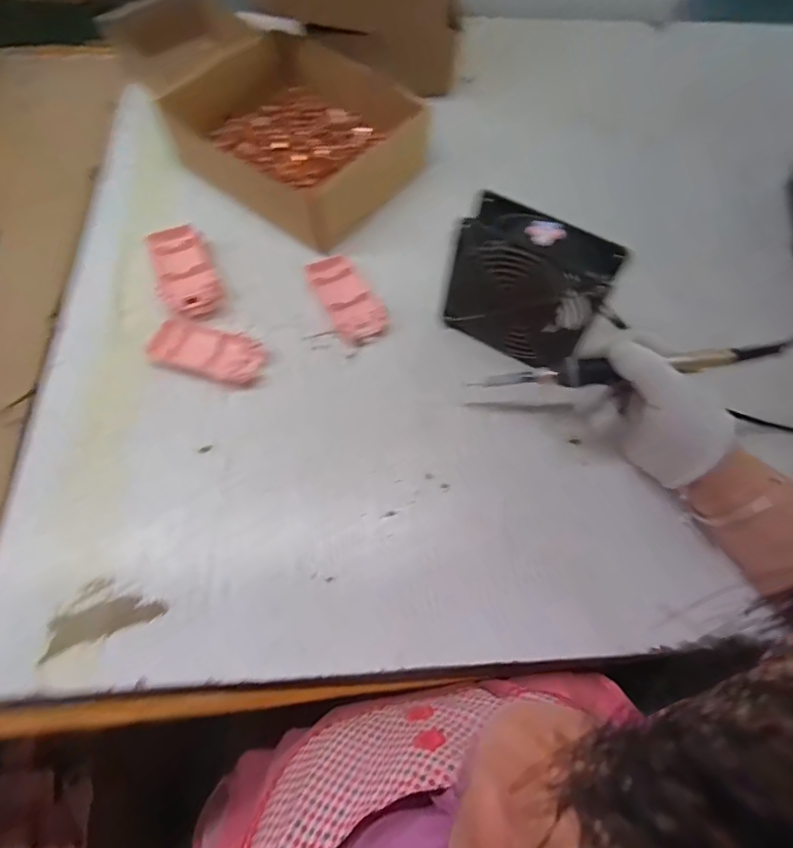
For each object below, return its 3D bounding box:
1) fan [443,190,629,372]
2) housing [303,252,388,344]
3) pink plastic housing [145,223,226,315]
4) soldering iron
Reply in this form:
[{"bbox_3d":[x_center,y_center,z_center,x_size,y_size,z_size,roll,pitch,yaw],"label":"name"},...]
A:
[{"bbox_3d":[0.102,-0.107,0.405,0.112,0.123,0.044,30,67,11],"label":"fan"},{"bbox_3d":[-0.045,-0.116,0.465,0.047,0.021,0.097,-24,68,-13],"label":"housing"},{"bbox_3d":[-0.192,-0.140,0.457,0.048,0.021,0.094,-21,67,-12],"label":"pink plastic housing"},{"bbox_3d":[0.162,-0.040,0.369,0.203,0.017,0.015,-6,64,16],"label":"soldering iron"}]

